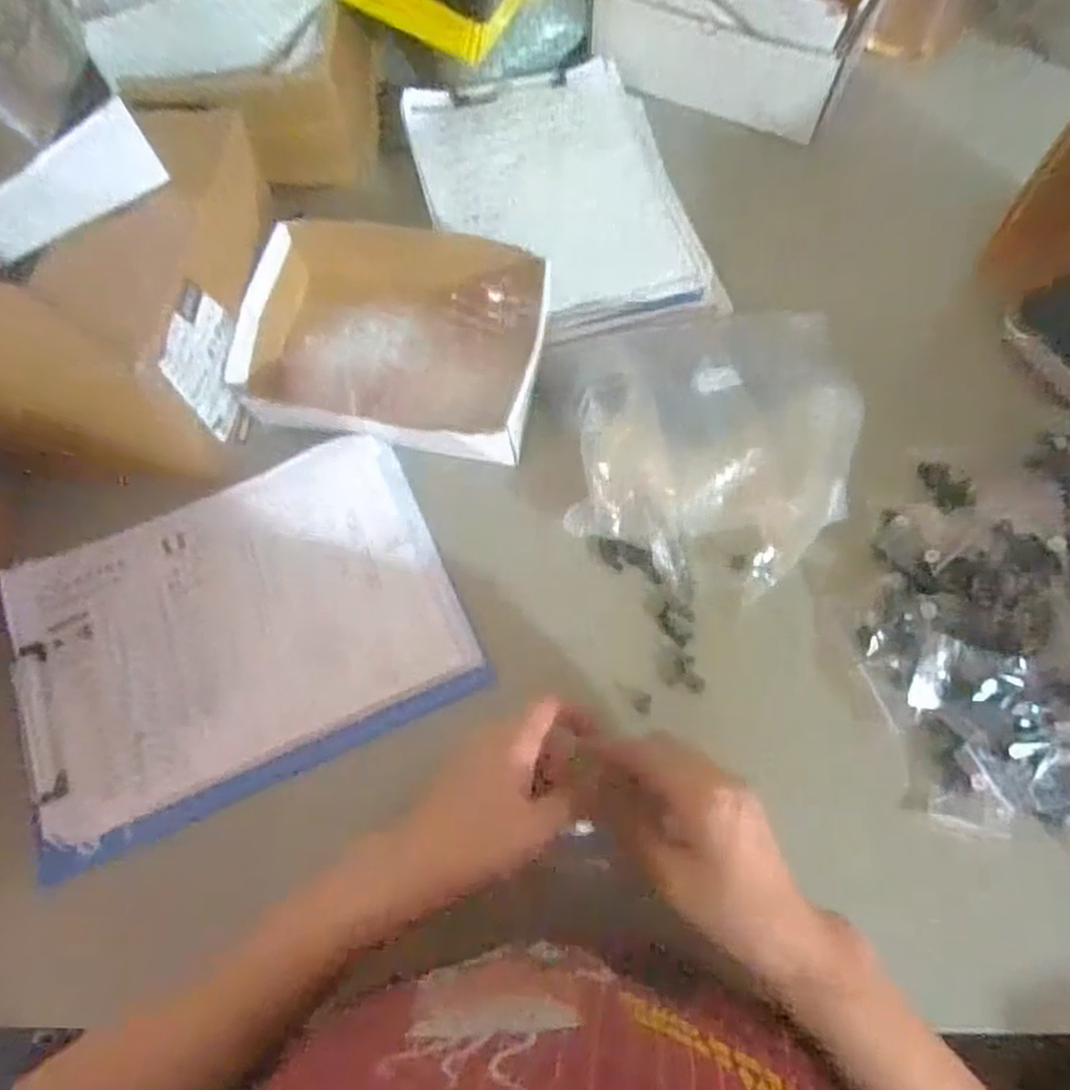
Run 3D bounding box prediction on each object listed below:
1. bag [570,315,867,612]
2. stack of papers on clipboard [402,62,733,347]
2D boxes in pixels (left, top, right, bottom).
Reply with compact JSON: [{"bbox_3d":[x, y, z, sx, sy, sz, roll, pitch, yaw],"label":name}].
[{"bbox_3d":[0.128,-0.068,0.532,0.191,0.059,0.196,6,66,5],"label":"bag"},{"bbox_3d":[0.019,-0.323,0.679,0.226,0.024,0.316,-14,66,-5],"label":"stack of papers on clipboard"}]

